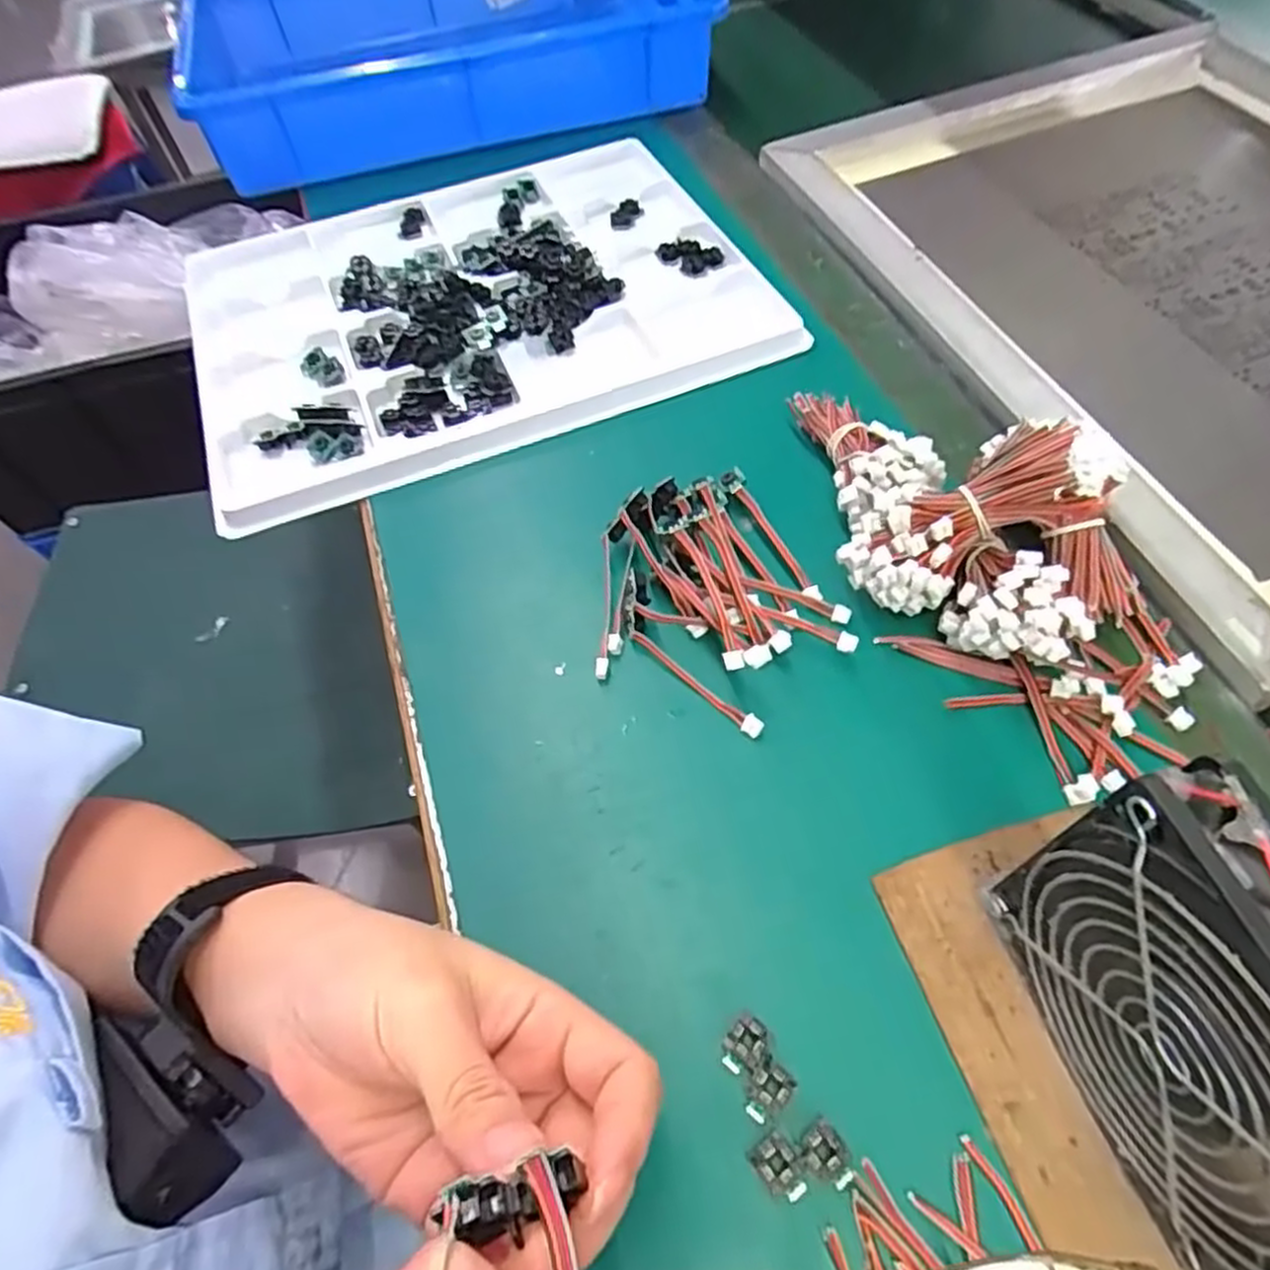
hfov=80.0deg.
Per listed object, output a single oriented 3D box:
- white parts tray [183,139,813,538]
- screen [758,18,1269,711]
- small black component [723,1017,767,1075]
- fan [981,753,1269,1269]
[{"bbox_3d":[-0.111,-0.230,0.507,0.356,0.019,0.281,-21,58,-10],"label":"white parts tray"},{"bbox_3d":[0.364,-0.244,0.483,0.386,0.035,0.508,-15,57,-6],"label":"screen"},{"bbox_3d":[0.038,0.143,0.265,0.013,0.004,0.018,18,68,19],"label":"small black component"},{"bbox_3d":[0.155,0.115,0.206,0.029,0.126,0.124,-14,57,-6],"label":"fan"}]

